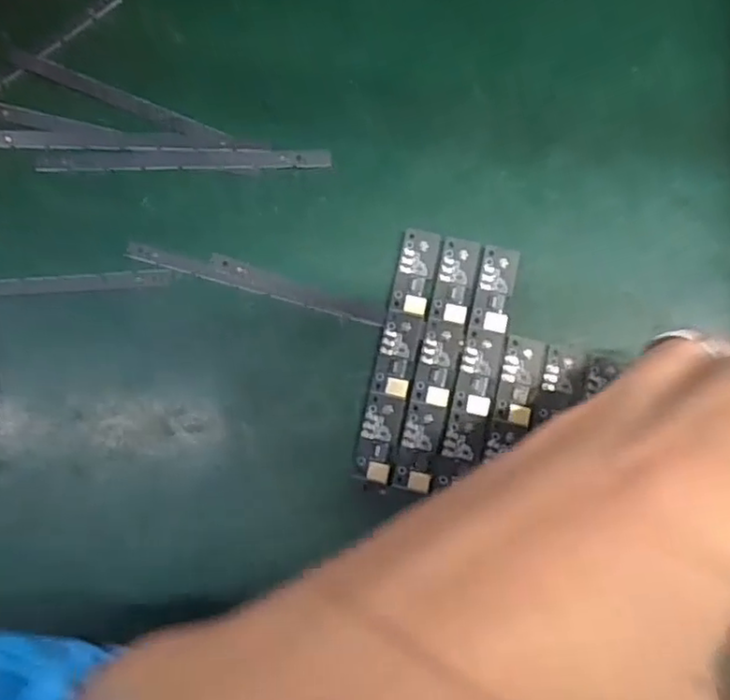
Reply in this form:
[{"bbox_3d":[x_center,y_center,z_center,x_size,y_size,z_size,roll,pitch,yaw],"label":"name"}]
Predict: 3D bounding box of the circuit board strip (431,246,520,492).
[{"bbox_3d":[0.034,0.005,0.195,0.012,0.004,0.072,13,83,5],"label":"circuit board strip"}]

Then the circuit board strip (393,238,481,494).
[{"bbox_3d":[0.022,0.004,0.195,0.012,0.004,0.075,12,83,4],"label":"circuit board strip"}]

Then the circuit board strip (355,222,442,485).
[{"bbox_3d":[0.010,0.001,0.196,0.011,0.004,0.075,12,83,4],"label":"circuit board strip"}]

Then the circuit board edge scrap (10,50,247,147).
[{"bbox_3d":[-0.078,-0.081,0.215,0.084,0.004,0.006,24,84,6],"label":"circuit board edge scrap"}]

